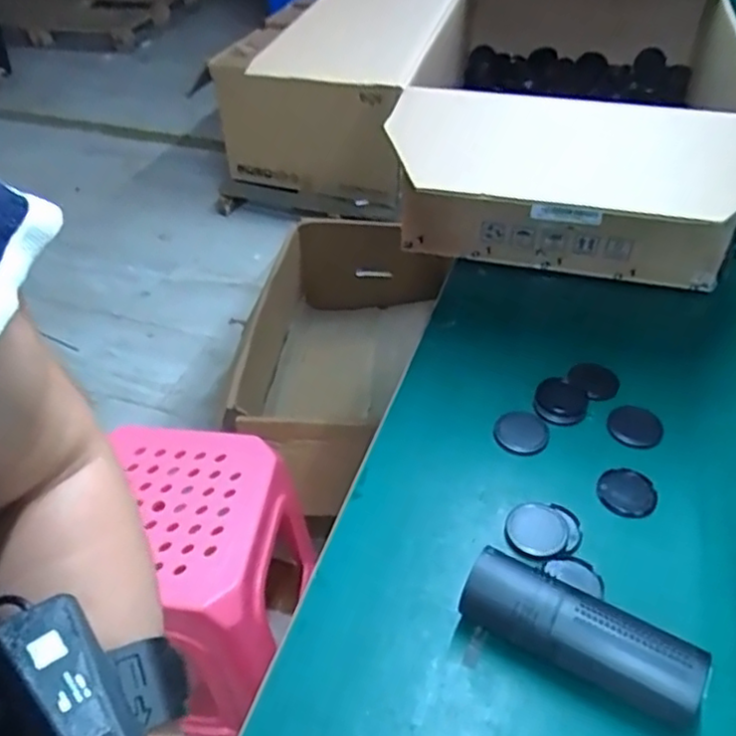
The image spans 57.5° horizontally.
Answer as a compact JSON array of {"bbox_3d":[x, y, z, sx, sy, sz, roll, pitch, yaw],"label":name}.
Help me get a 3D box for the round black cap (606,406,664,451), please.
[{"bbox_3d":[0.263,0.055,0.659,0.051,0.005,0.063,21,47,22],"label":"round black cap"}]

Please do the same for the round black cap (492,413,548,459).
[{"bbox_3d":[0.149,0.064,0.655,0.051,0.004,0.054,0,42,0],"label":"round black cap"}]

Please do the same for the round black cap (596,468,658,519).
[{"bbox_3d":[0.232,0.113,0.601,0.051,0.008,0.049,0,42,0],"label":"round black cap"}]

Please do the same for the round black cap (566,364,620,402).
[{"bbox_3d":[0.237,0.014,0.703,0.043,0.010,0.046,0,42,0],"label":"round black cap"}]

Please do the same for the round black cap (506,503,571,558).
[{"bbox_3d":[0.143,0.138,0.569,0.049,0.004,0.050,0,42,0],"label":"round black cap"}]

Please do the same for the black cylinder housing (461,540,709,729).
[{"bbox_3d":[0.147,0.188,0.476,0.163,0.054,0.053,21,47,22],"label":"black cylinder housing"}]

